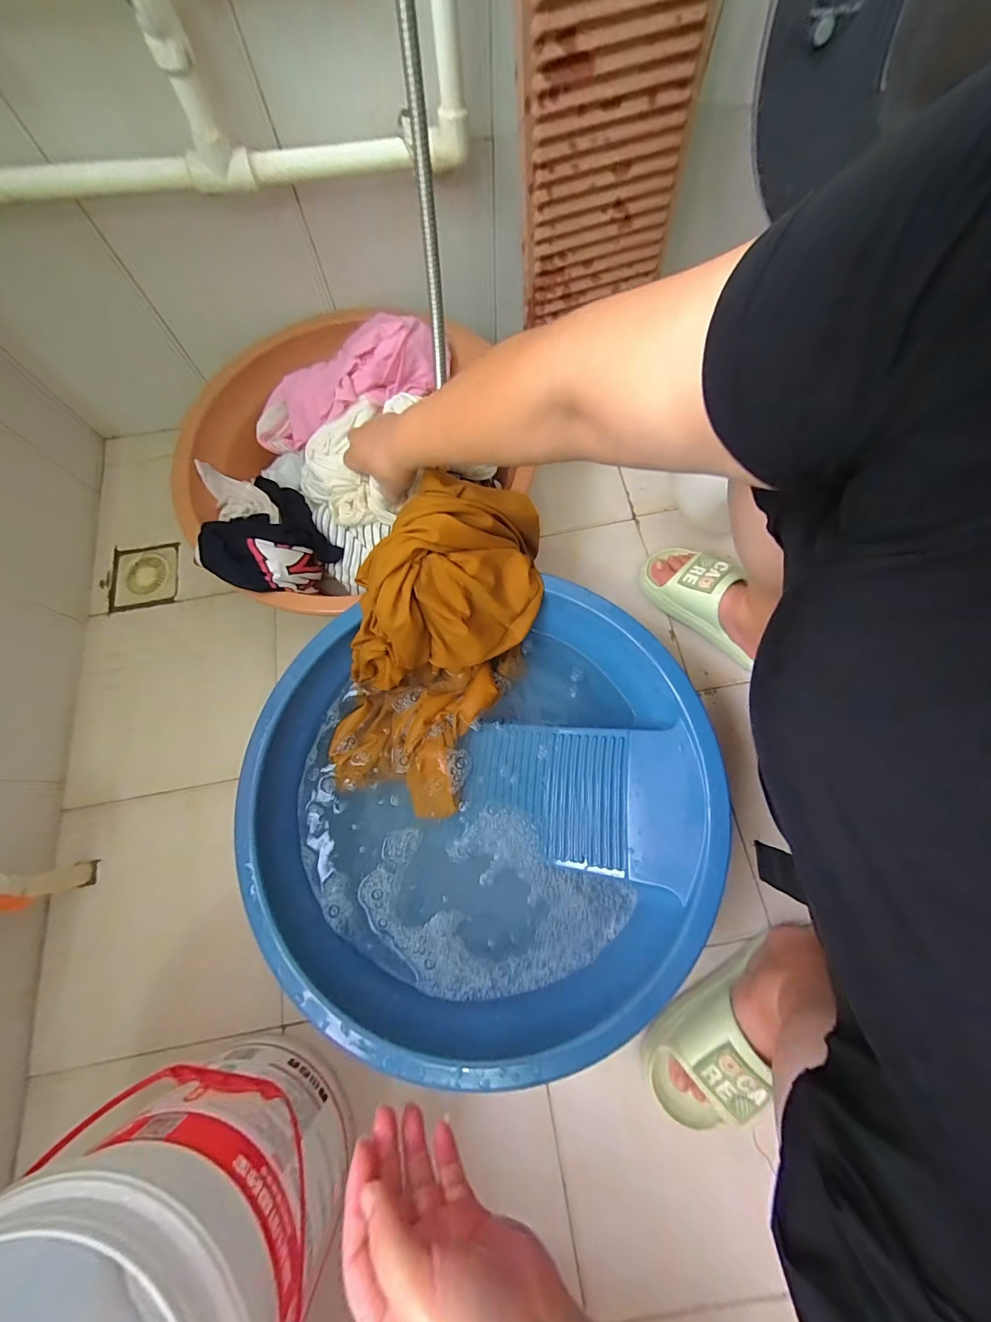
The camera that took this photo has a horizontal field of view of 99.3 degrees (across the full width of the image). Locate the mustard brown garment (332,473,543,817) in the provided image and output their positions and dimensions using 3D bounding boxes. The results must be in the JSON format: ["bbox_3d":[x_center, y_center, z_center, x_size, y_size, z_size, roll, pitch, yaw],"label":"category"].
[{"bbox_3d":[-0.066,-0.024,0.500,0.176,0.120,0.361,20,100,6],"label":"mustard brown garment"}]

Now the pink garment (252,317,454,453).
[{"bbox_3d":[-0.215,-0.385,0.601,0.285,0.074,0.122,-16,72,14],"label":"pink garment"}]

